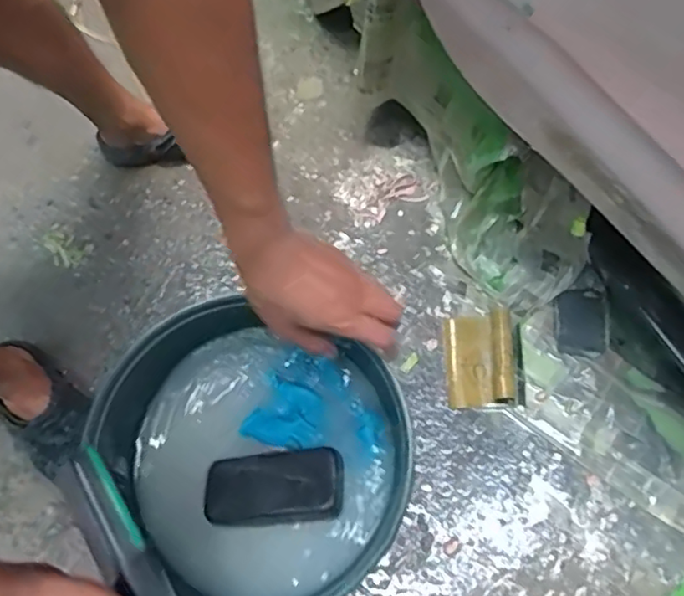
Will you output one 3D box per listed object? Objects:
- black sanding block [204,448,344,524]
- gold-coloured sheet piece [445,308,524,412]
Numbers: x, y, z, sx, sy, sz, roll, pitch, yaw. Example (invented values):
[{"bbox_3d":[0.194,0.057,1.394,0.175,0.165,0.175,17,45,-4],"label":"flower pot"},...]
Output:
[{"bbox_3d":[-0.070,0.190,0.614,0.140,0.023,0.066,-8,67,12],"label":"black sanding block"},{"bbox_3d":[0.213,0.089,0.902,0.111,0.021,0.145,-1,68,0],"label":"gold-coloured sheet piece"}]

